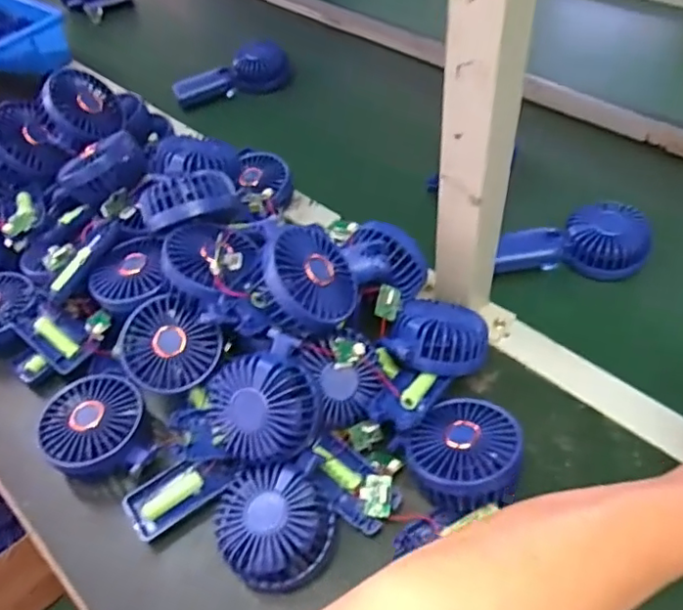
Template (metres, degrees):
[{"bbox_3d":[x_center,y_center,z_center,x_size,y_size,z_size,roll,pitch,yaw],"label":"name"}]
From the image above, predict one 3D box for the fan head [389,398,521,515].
[{"bbox_3d":[0.094,0.120,0.462,0.086,0.053,0.089,-3,49,3],"label":"fan head"}]

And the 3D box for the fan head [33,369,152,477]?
[{"bbox_3d":[-0.211,0.104,0.505,0.086,0.035,0.095,-14,49,-6],"label":"fan head"}]

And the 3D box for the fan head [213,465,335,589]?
[{"bbox_3d":[-0.051,0.164,0.442,0.090,0.043,0.082,27,57,26],"label":"fan head"}]

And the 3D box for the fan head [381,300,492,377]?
[{"bbox_3d":[0.085,0.027,0.519,0.086,0.037,0.074,11,51,15],"label":"fan head"}]

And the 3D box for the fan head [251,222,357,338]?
[{"bbox_3d":[-0.032,-0.018,0.485,0.085,0.044,0.085,21,59,-27],"label":"fan head"}]

